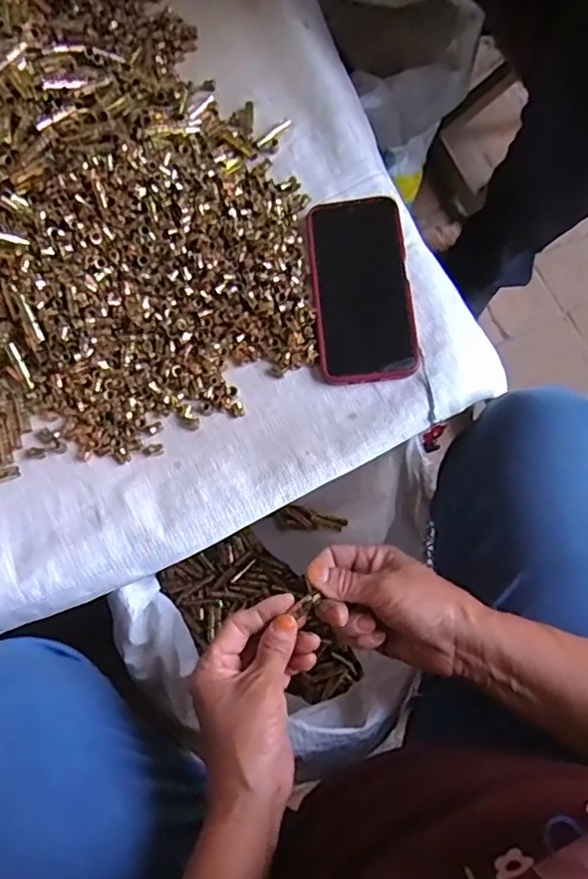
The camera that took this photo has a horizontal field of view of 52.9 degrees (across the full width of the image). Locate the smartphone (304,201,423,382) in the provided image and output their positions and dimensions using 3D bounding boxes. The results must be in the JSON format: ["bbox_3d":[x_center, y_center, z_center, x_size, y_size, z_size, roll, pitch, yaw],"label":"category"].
[{"bbox_3d":[0.056,-0.127,0.496,0.079,0.012,0.160,-7,81,9],"label":"smartphone"}]

